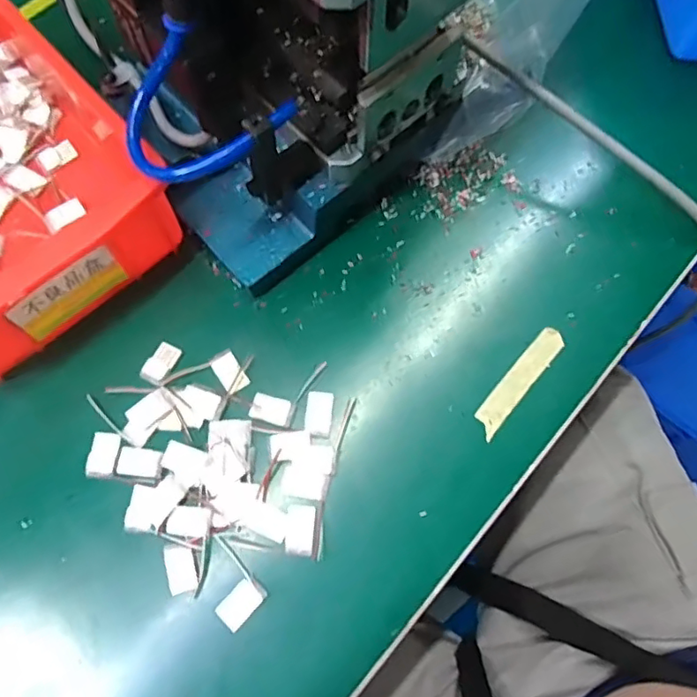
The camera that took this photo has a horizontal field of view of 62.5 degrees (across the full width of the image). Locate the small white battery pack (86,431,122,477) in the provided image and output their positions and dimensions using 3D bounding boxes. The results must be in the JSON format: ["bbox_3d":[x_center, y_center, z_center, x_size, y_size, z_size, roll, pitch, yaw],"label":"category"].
[{"bbox_3d":[-0.111,0.048,0.260,0.012,0.004,0.020,3,72,-1],"label":"small white battery pack"}]

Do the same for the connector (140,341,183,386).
[{"bbox_3d":[-0.090,0.007,0.276,0.012,0.004,0.021,30,73,7],"label":"connector"}]

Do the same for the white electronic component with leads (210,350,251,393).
[{"bbox_3d":[-0.057,0.011,0.274,0.012,0.004,0.020,-31,76,-11],"label":"white electronic component with leads"}]

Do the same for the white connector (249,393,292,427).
[{"bbox_3d":[-0.037,0.028,0.268,0.018,0.004,0.013,15,72,3],"label":"white connector"}]

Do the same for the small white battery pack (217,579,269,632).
[{"bbox_3d":[-0.045,0.107,0.243,0.013,0.006,0.020,41,75,11],"label":"small white battery pack"}]

